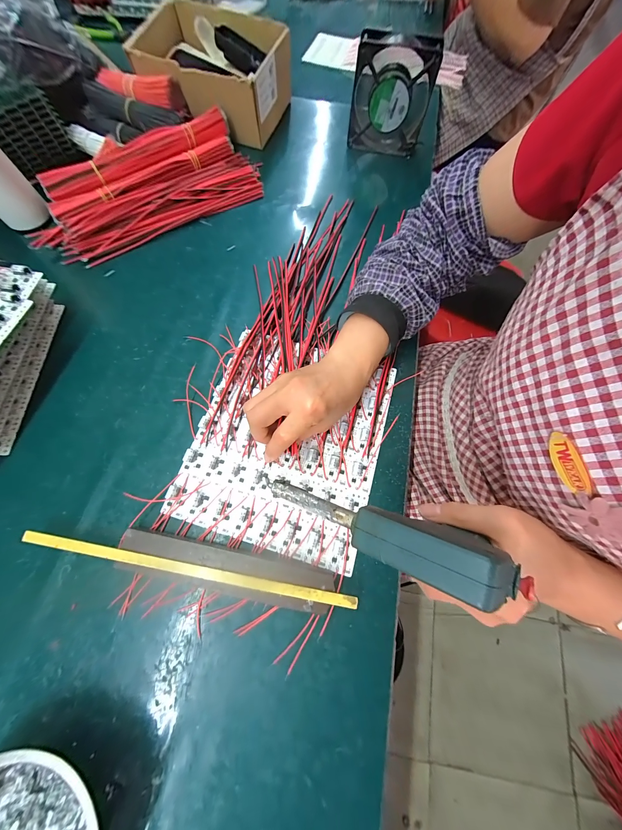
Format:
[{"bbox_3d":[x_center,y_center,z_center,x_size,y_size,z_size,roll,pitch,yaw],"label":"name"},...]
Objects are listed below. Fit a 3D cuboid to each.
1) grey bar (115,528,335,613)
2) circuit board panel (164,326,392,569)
[{"bbox_3d":[-0.080,0.145,0.251,0.195,0.018,0.037,11,70,3],"label":"grey bar"},{"bbox_3d":[-0.025,0.022,0.301,0.198,0.014,0.232,16,70,5],"label":"circuit board panel"}]

